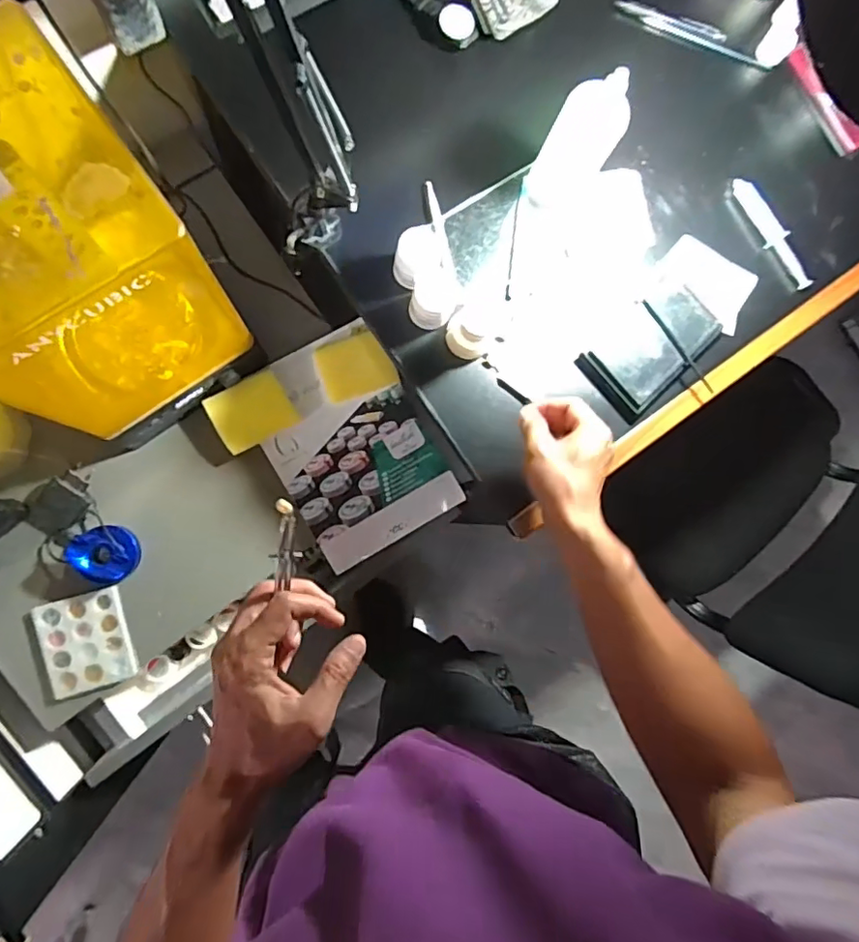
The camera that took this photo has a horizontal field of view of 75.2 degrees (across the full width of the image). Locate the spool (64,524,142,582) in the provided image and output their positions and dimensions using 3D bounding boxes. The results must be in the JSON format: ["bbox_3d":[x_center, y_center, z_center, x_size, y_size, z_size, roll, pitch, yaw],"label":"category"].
[{"bbox_3d":[-0.418,0.106,0.716,0.078,0.040,0.073,30,82,-6],"label":"spool"}]

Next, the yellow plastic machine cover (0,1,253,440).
[{"bbox_3d":[-0.339,-0.190,0.533,0.208,0.286,0.218,-34,92,-10],"label":"yellow plastic machine cover"}]

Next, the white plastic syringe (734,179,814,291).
[{"bbox_3d":[0.417,-0.288,0.677,0.020,0.021,0.152,-33,92,-10],"label":"white plastic syringe"}]

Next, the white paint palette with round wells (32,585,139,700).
[{"bbox_3d":[-0.439,0.219,0.717,0.100,0.025,0.119,-16,89,-10],"label":"white paint palette with round wells"}]

